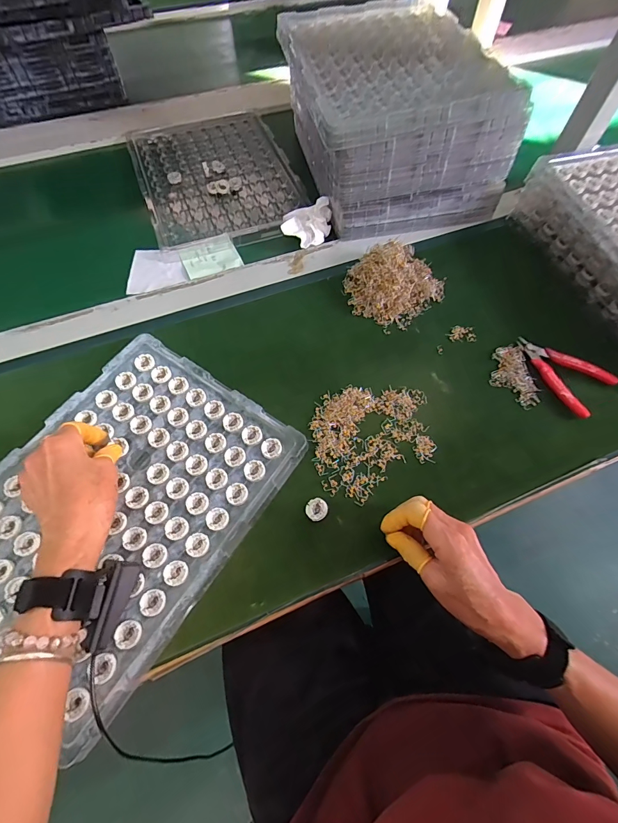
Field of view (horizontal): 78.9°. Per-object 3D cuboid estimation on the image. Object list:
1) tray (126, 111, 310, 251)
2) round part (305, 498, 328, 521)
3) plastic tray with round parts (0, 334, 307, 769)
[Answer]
[{"bbox_3d":[-0.164,-0.423,0.656,0.254,0.012,0.335,-19,66,-11],"label":"tray"},{"bbox_3d":[0.008,0.104,0.399,0.022,0.012,0.023,1,63,-1],"label":"round part"},{"bbox_3d":[-0.196,0.093,0.392,0.252,0.014,0.336,32,67,12],"label":"plastic tray with round parts"}]

